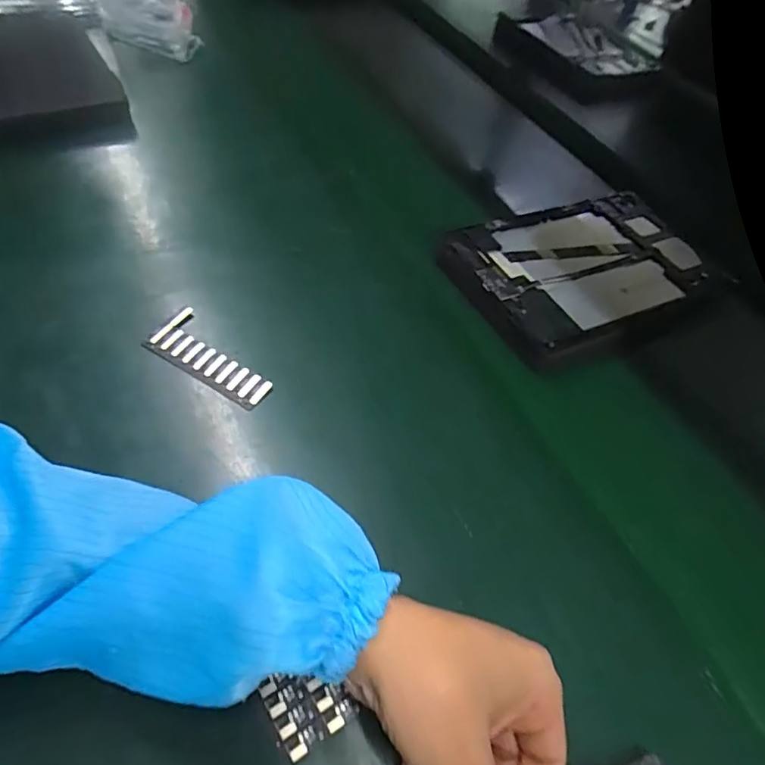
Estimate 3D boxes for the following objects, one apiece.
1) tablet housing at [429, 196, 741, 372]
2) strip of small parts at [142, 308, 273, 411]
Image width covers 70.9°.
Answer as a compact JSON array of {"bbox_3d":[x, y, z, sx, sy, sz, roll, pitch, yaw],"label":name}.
[{"bbox_3d":[0.179,-0.105,0.467,0.243,0.016,0.153,-21,57,-19],"label":"tablet housing"},{"bbox_3d":[-0.119,-0.015,0.373,0.096,0.009,0.039,33,57,19],"label":"strip of small parts"}]

